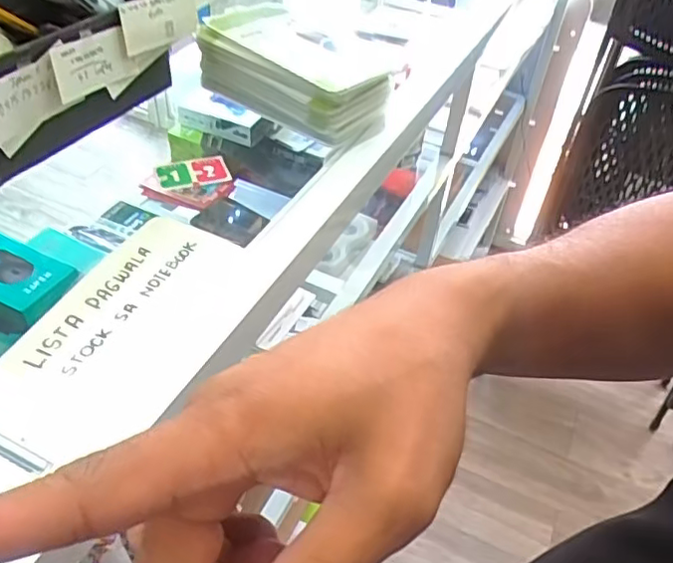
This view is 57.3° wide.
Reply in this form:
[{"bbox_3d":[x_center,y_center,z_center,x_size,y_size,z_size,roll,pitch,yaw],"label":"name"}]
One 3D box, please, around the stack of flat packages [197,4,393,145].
[{"bbox_3d":[-0.042,-0.190,0.573,0.164,0.059,0.086,32,50,25],"label":"stack of flat packages"}]

